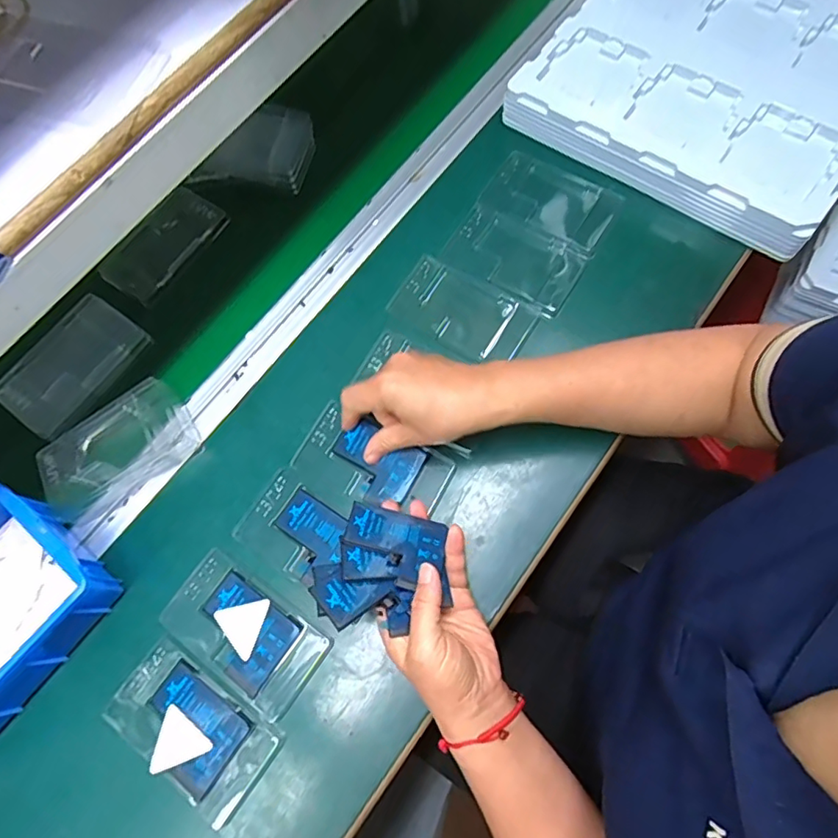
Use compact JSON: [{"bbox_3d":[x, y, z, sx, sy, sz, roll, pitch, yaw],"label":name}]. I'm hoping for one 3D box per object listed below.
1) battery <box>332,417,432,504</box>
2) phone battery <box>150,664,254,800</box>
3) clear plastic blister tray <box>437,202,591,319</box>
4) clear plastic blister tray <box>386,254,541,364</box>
[{"bbox_3d":[-0.038,0.037,0.471,0.077,0.005,0.057,30,88,12],"label":"battery"},{"bbox_3d":[-0.174,0.234,0.416,0.078,0.004,0.062,35,76,12],"label":"phone battery"},{"bbox_3d":[0.091,-0.156,0.530,0.127,0.007,0.079,31,75,11],"label":"clear plastic blister tray"},{"bbox_3d":[0.041,-0.101,0.515,0.126,0.007,0.071,31,75,11],"label":"clear plastic blister tray"}]

